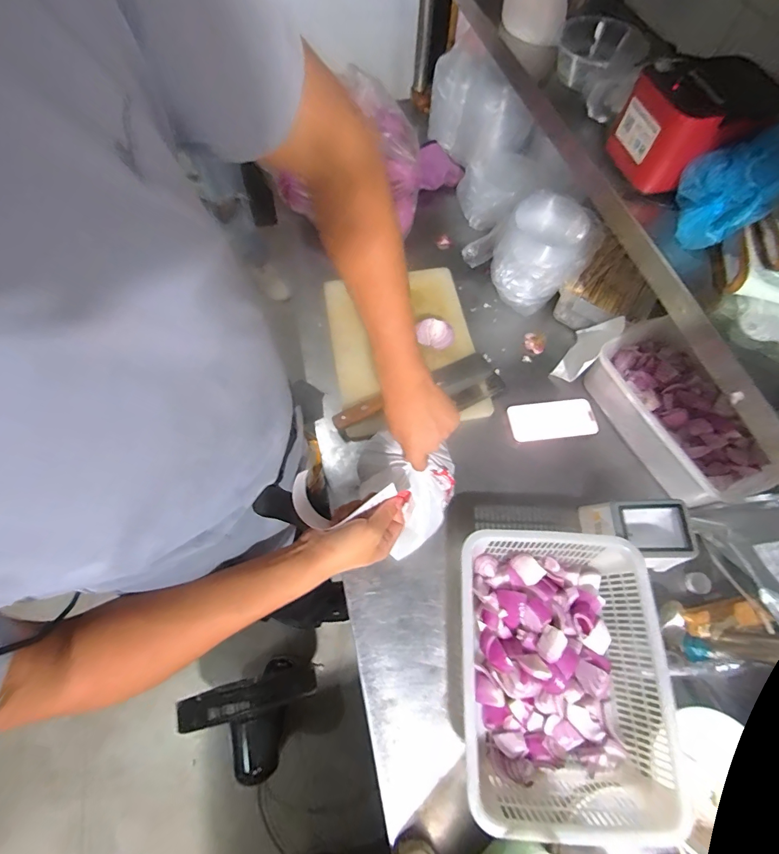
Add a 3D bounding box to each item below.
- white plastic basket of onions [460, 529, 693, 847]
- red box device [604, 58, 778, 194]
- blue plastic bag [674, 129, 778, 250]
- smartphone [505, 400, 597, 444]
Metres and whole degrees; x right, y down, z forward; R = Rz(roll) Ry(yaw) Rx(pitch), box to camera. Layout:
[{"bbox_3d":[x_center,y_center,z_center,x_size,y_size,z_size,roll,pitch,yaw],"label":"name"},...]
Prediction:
[{"bbox_3d":[0.225,0.320,0.554,0.253,0.090,0.325,2,64,0],"label":"white plastic basket of onions"},{"bbox_3d":[0.385,-0.393,0.533,0.142,0.096,0.143,-21,66,-11],"label":"red box device"},{"bbox_3d":[0.416,-0.286,0.497,0.095,0.098,0.118,9,64,3],"label":"blue plastic bag"},{"bbox_3d":[0.304,-0.014,0.770,0.156,0.008,0.073,-7,72,1],"label":"smartphone"}]

